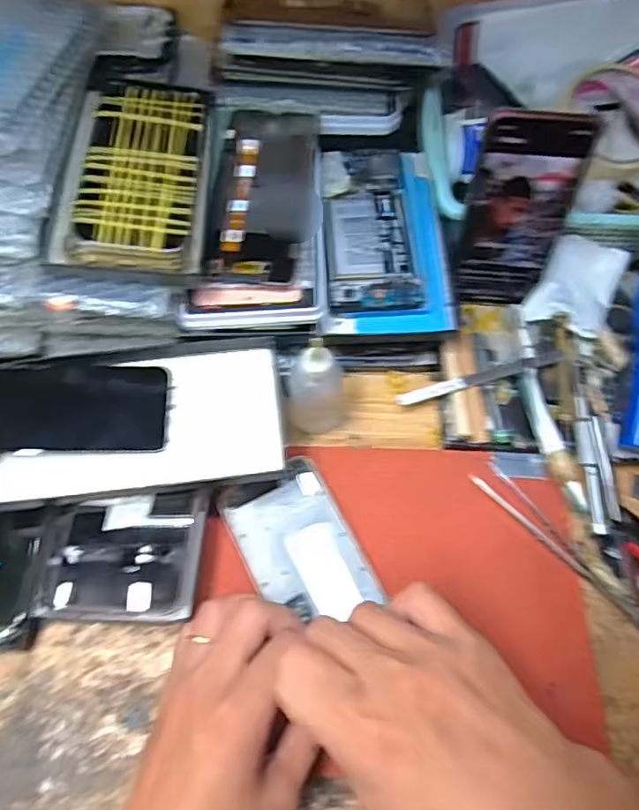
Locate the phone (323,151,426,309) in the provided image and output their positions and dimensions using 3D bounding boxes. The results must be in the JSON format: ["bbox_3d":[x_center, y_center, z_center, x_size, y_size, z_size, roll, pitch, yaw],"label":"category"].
[{"bbox_3d":[0.039,-0.142,0.460,0.067,0.012,0.148,-3,64,-2],"label":"phone"}]

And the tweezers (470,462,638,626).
[{"bbox_3d":[0.184,0.117,0.385,0.023,0.005,0.200,-35,70,-17],"label":"tweezers"}]

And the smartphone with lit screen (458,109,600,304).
[{"bbox_3d":[0.145,-0.137,0.427,0.070,0.150,0.013,1,47,-1],"label":"smartphone with lit screen"}]

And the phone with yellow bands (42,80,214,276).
[{"bbox_3d":[-0.126,-0.162,0.401,0.098,0.012,0.165,3,67,-9],"label":"phone with yellow bands"}]

